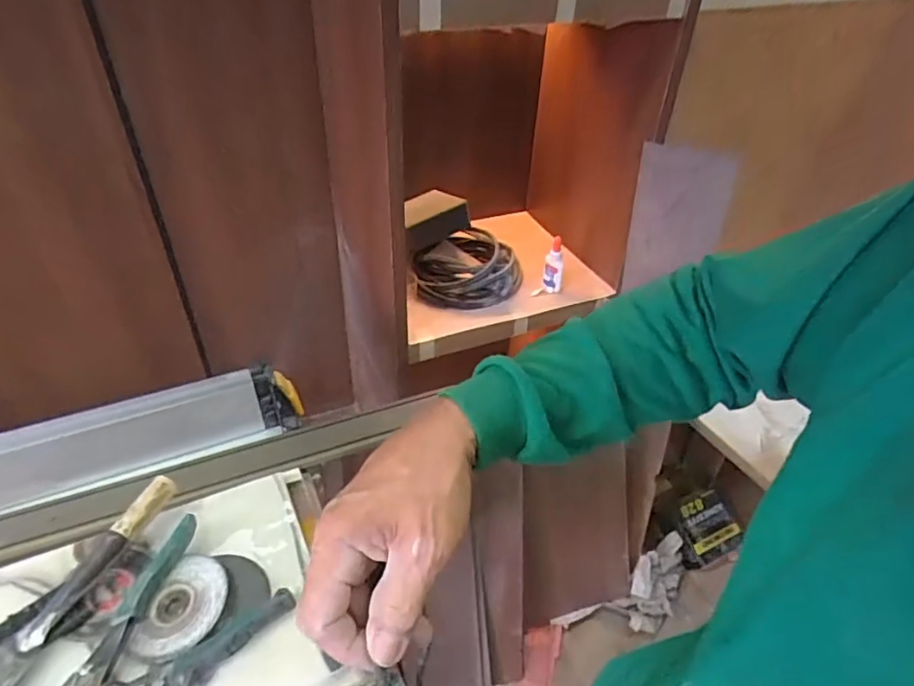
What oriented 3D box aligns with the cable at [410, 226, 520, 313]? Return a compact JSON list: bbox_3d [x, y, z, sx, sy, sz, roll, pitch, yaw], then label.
[{"bbox_3d":[0.021,-0.140,1.030,0.193,0.073,0.175,2,40,-1],"label":"cable"}]

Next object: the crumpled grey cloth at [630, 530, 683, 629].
[{"bbox_3d":[0.479,0.564,1.366,0.101,0.151,0.189,27,46,26],"label":"crumpled grey cloth"}]

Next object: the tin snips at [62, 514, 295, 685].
[{"bbox_3d":[-0.265,0.261,0.468,0.133,0.029,0.221,25,45,24],"label":"tin snips"}]

